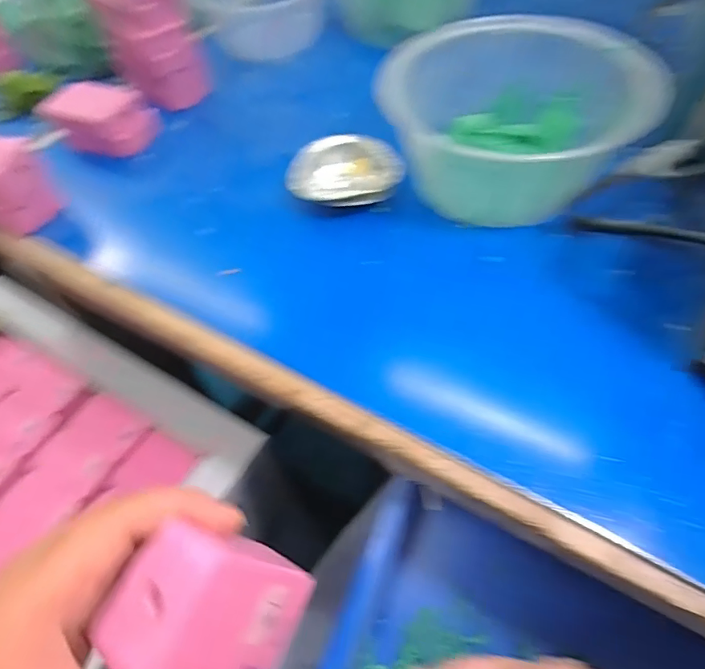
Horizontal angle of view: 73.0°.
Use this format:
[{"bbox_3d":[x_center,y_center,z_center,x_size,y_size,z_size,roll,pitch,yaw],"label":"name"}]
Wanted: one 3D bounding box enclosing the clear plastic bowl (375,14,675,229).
[{"bbox_3d":[0.108,-0.154,0.342,0.168,0.073,0.137,-3,57,3],"label":"clear plastic bowl"}]

